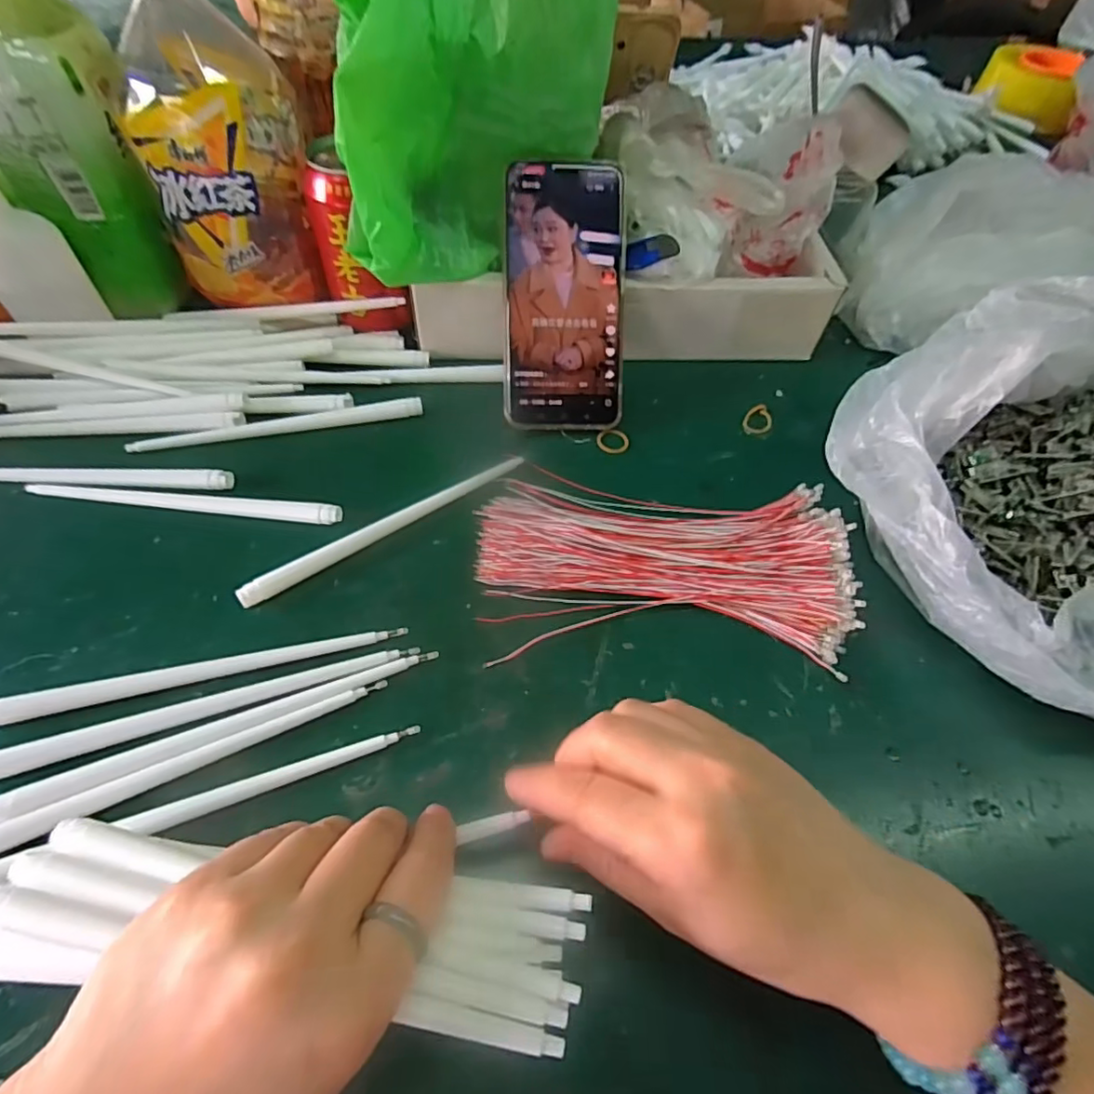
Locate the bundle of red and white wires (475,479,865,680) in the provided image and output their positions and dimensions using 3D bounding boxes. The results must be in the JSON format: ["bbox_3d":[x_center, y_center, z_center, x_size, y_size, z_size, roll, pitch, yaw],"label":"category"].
[{"bbox_3d":[0.066,0.008,0.324,0.204,0.025,0.116,-2,56,-5],"label":"bundle of red and white wires"}]

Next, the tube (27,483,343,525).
[{"bbox_3d":[-0.210,-0.027,0.338,0.181,0.013,0.013,7,55,1],"label":"tube"}]

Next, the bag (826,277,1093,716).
[{"bbox_3d":[0.327,-0.043,0.317,0.276,0.117,0.249,-25,61,-20],"label":"bag"}]

